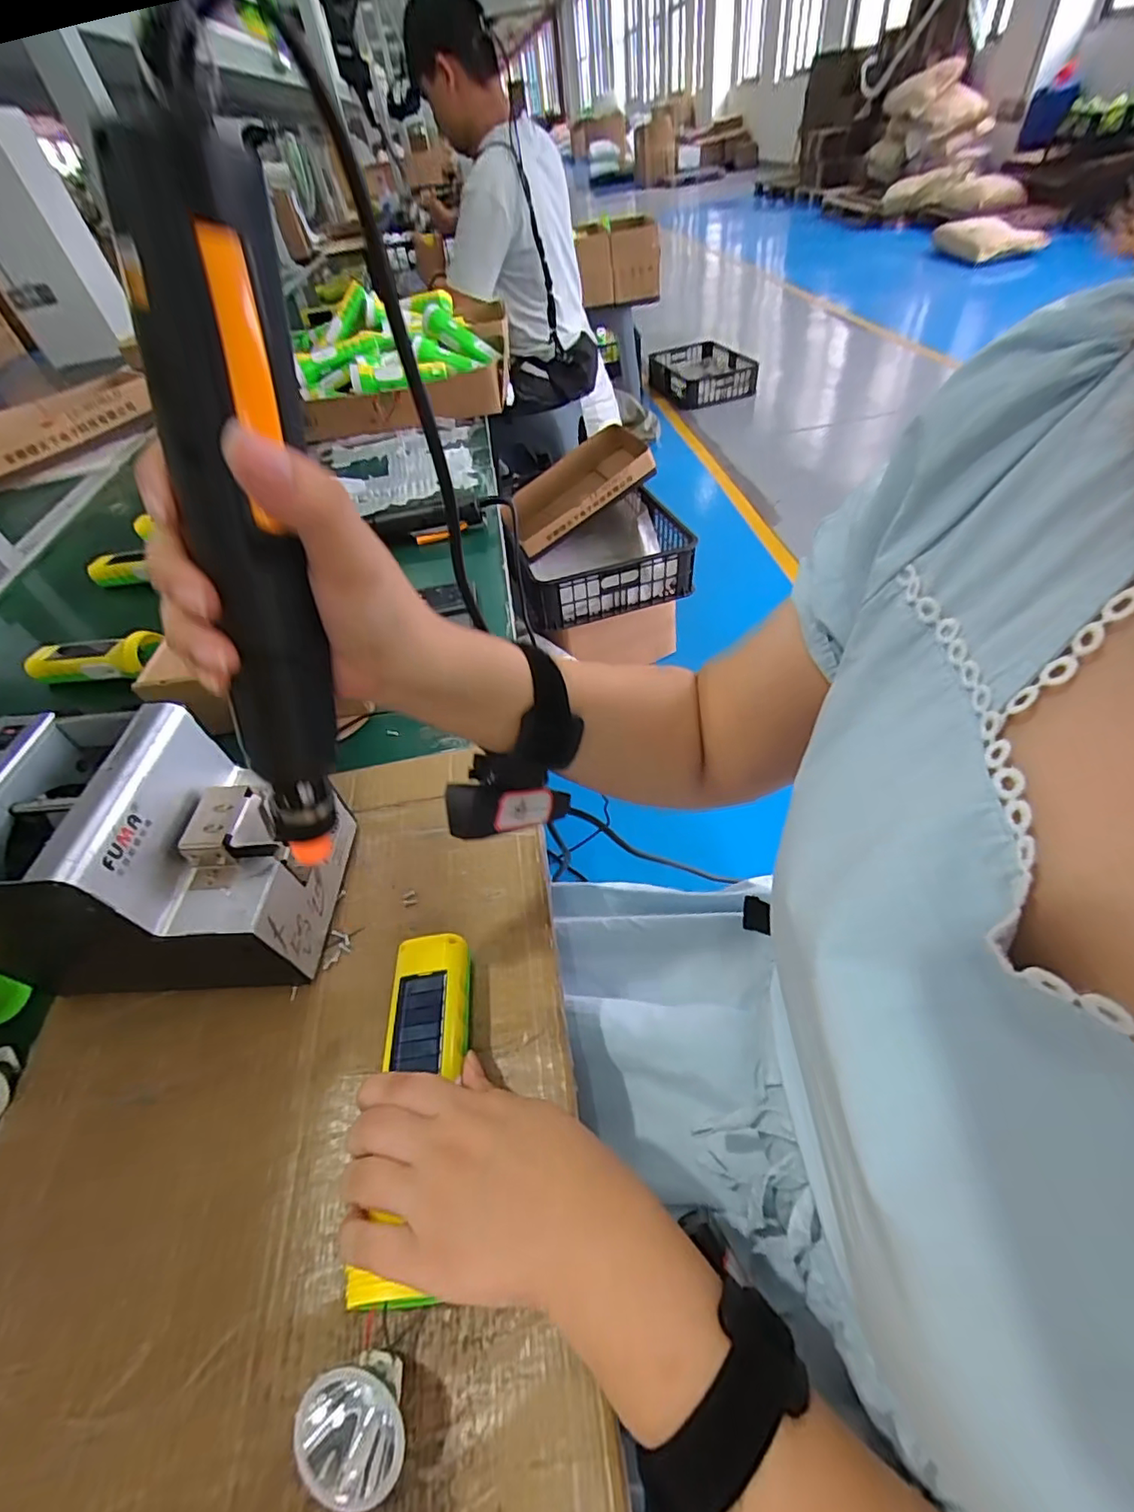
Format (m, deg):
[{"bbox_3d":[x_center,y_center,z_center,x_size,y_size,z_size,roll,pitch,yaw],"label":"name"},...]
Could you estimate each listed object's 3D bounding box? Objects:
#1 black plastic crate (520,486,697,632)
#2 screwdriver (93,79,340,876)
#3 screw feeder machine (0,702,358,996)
[{"bbox_3d":[0.073,-0.484,1.411,0.406,0.143,0.328,-19,49,-8],"label":"black plastic crate"},{"bbox_3d":[-0.104,-0.055,0.199,0.032,0.235,0.031,26,38,26],"label":"screwdriver"},{"bbox_3d":[-0.259,0.061,0.360,0.181,0.144,0.120,-4,49,3],"label":"screw feeder machine"}]

